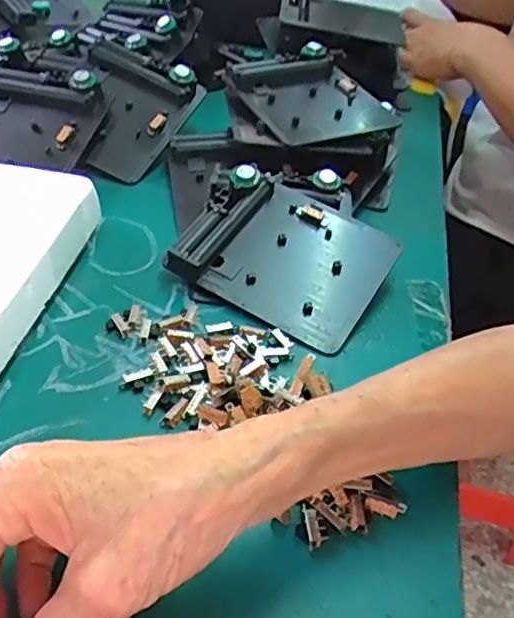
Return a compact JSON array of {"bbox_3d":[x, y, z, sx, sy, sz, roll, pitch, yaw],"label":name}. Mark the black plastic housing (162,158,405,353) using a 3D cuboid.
[{"bbox_3d":[0.016,-0.043,0.419,0.141,0.017,0.110,30,58,12],"label":"black plastic housing"}]

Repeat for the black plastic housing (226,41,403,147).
[{"bbox_3d":[0.046,-0.187,0.529,0.132,0.034,0.114,-22,48,-29],"label":"black plastic housing"}]

